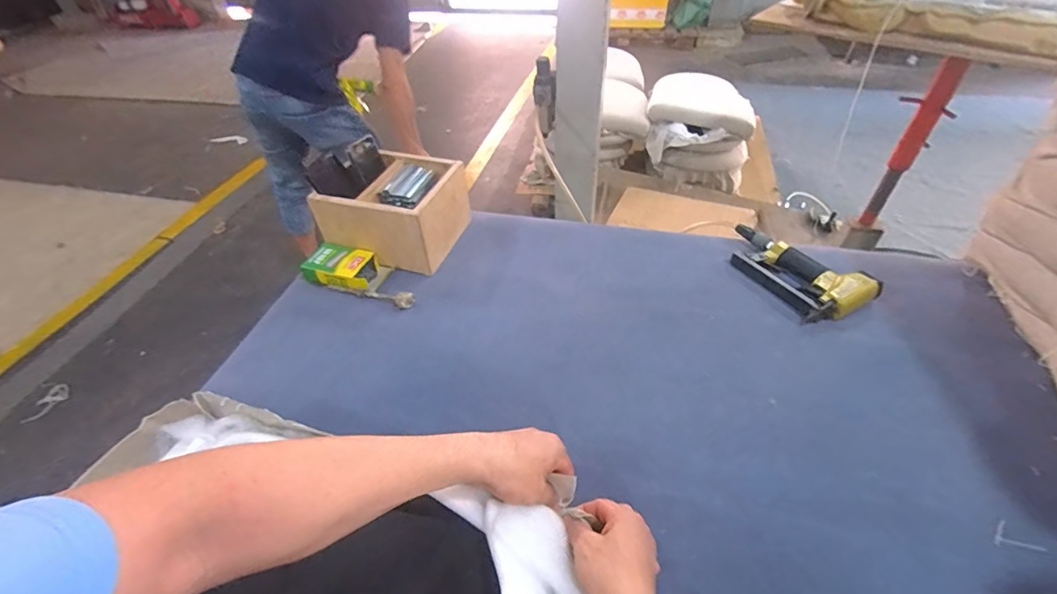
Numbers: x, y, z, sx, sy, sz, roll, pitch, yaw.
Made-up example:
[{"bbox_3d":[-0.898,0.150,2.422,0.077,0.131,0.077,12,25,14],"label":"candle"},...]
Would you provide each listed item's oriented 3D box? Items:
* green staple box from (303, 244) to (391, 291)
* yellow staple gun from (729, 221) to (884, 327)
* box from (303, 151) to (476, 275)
[{"bbox_3d":[-0.335,-0.051,0.841,0.150,0.036,0.079,11,45,14],"label":"green staple box"},{"bbox_3d":[0.458,-0.056,0.811,0.139,0.038,0.246,-18,46,-16],"label":"yellow staple gun"},{"bbox_3d":[-0.249,-0.166,0.891,0.212,0.133,0.201,14,47,16],"label":"box"}]

